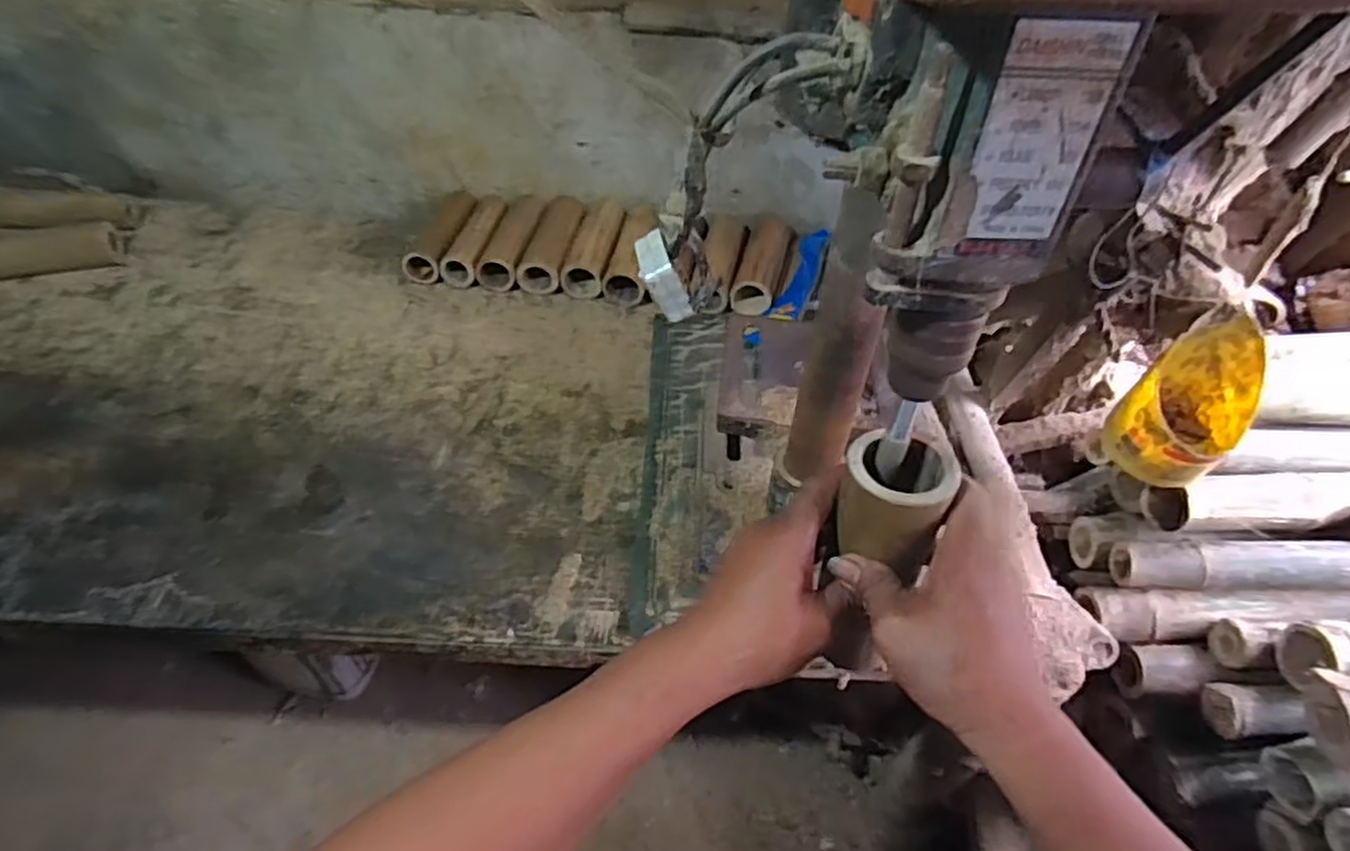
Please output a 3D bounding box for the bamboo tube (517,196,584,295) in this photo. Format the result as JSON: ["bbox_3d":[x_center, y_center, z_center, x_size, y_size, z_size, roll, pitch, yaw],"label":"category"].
[{"bbox_3d":[-0.173,-0.265,1.048,0.061,0.045,0.190,7,48,3],"label":"bamboo tube"}]

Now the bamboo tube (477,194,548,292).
[{"bbox_3d":[-0.230,-0.268,1.050,0.053,0.044,0.199,7,48,4],"label":"bamboo tube"}]

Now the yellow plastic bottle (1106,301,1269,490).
[{"bbox_3d":[0.467,-0.019,0.653,0.098,0.139,0.087,-28,55,-26],"label":"yellow plastic bottle"}]

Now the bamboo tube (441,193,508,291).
[{"bbox_3d":[-0.281,-0.270,1.043,0.047,0.040,0.195,8,48,4],"label":"bamboo tube"}]

